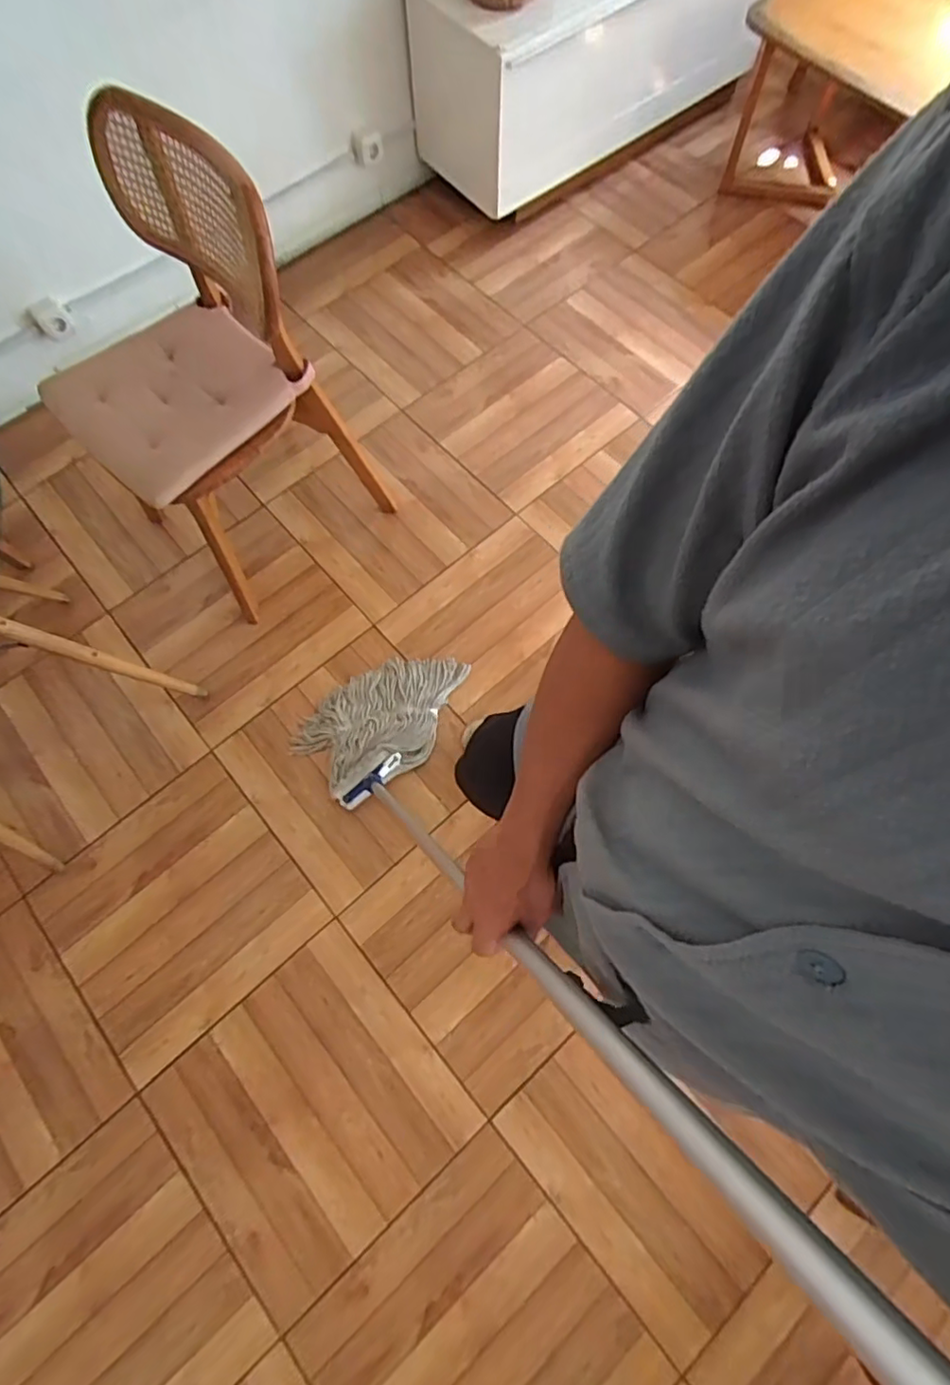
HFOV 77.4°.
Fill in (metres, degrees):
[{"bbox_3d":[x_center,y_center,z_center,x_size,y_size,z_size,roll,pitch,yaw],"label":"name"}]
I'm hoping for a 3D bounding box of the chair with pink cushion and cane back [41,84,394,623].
[{"bbox_3d":[-0.550,-0.624,1.225,0.512,0.753,0.450,-43,75,-13],"label":"chair with pink cushion and cane back"}]

